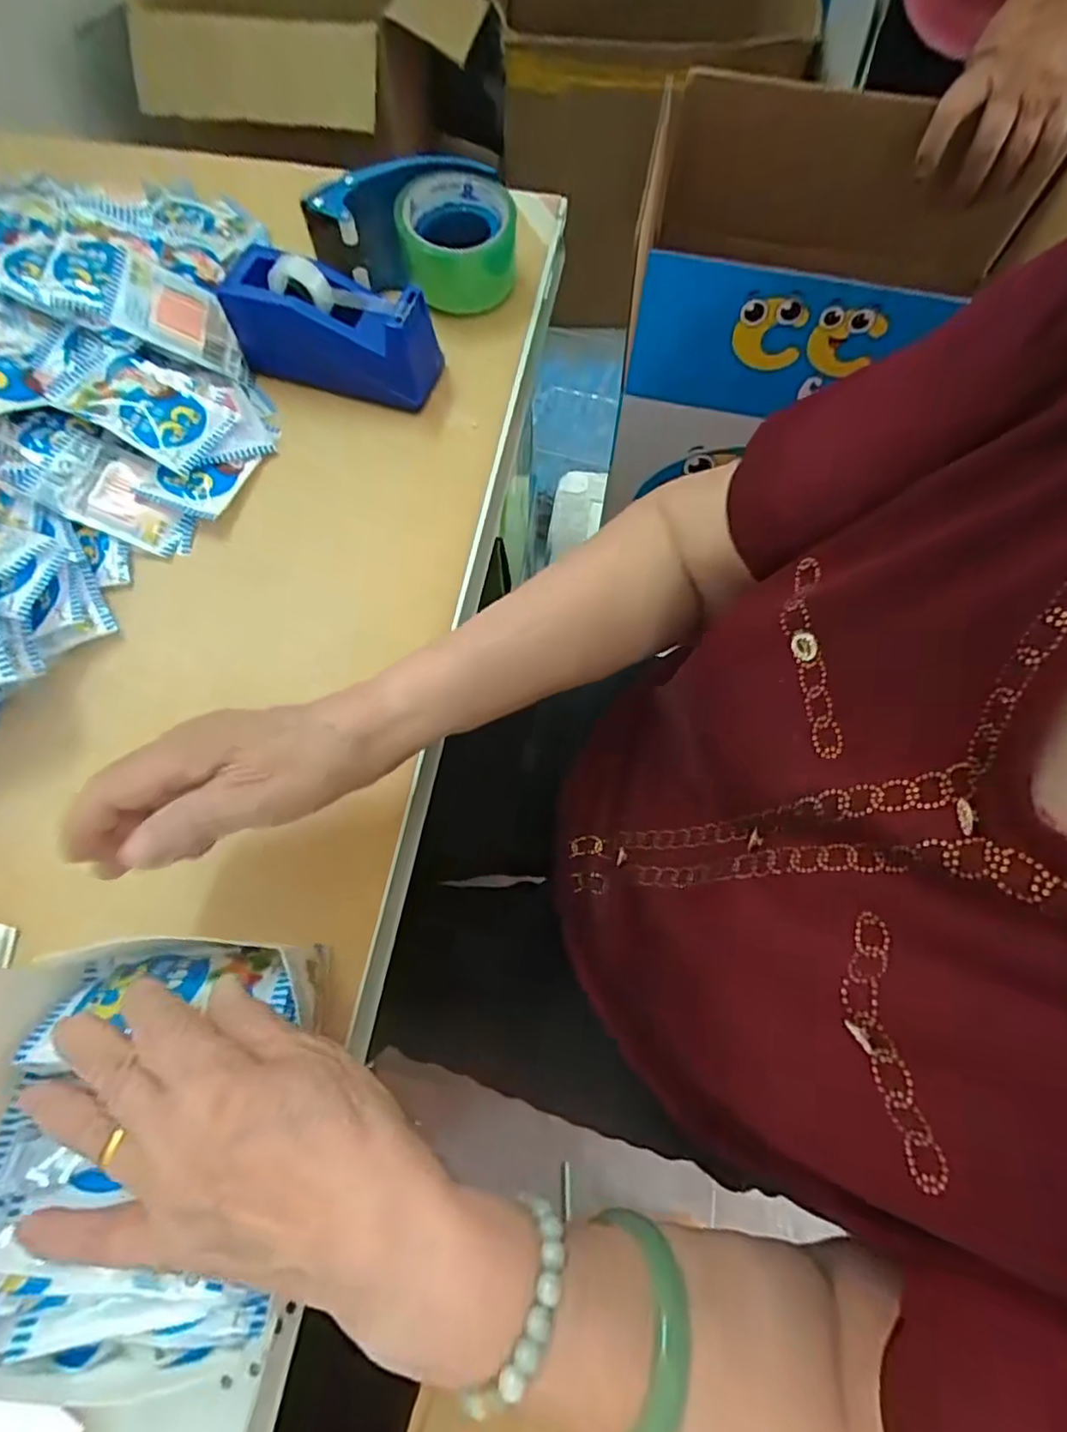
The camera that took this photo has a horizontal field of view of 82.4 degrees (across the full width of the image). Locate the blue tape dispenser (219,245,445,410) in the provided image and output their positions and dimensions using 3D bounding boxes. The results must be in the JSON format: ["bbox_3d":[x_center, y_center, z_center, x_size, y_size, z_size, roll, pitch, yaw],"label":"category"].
[{"bbox_3d":[-0.150,-0.292,0.463,0.149,0.078,0.050,14,71,5],"label":"blue tape dispenser"}]

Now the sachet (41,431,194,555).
[{"bbox_3d":[-0.293,-0.159,0.432,0.093,0.010,0.063,20,82,-4],"label":"sachet"}]

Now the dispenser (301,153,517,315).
[{"bbox_3d":[-0.095,-0.385,0.495,0.161,0.073,0.078,-11,70,-4],"label":"dispenser"}]

